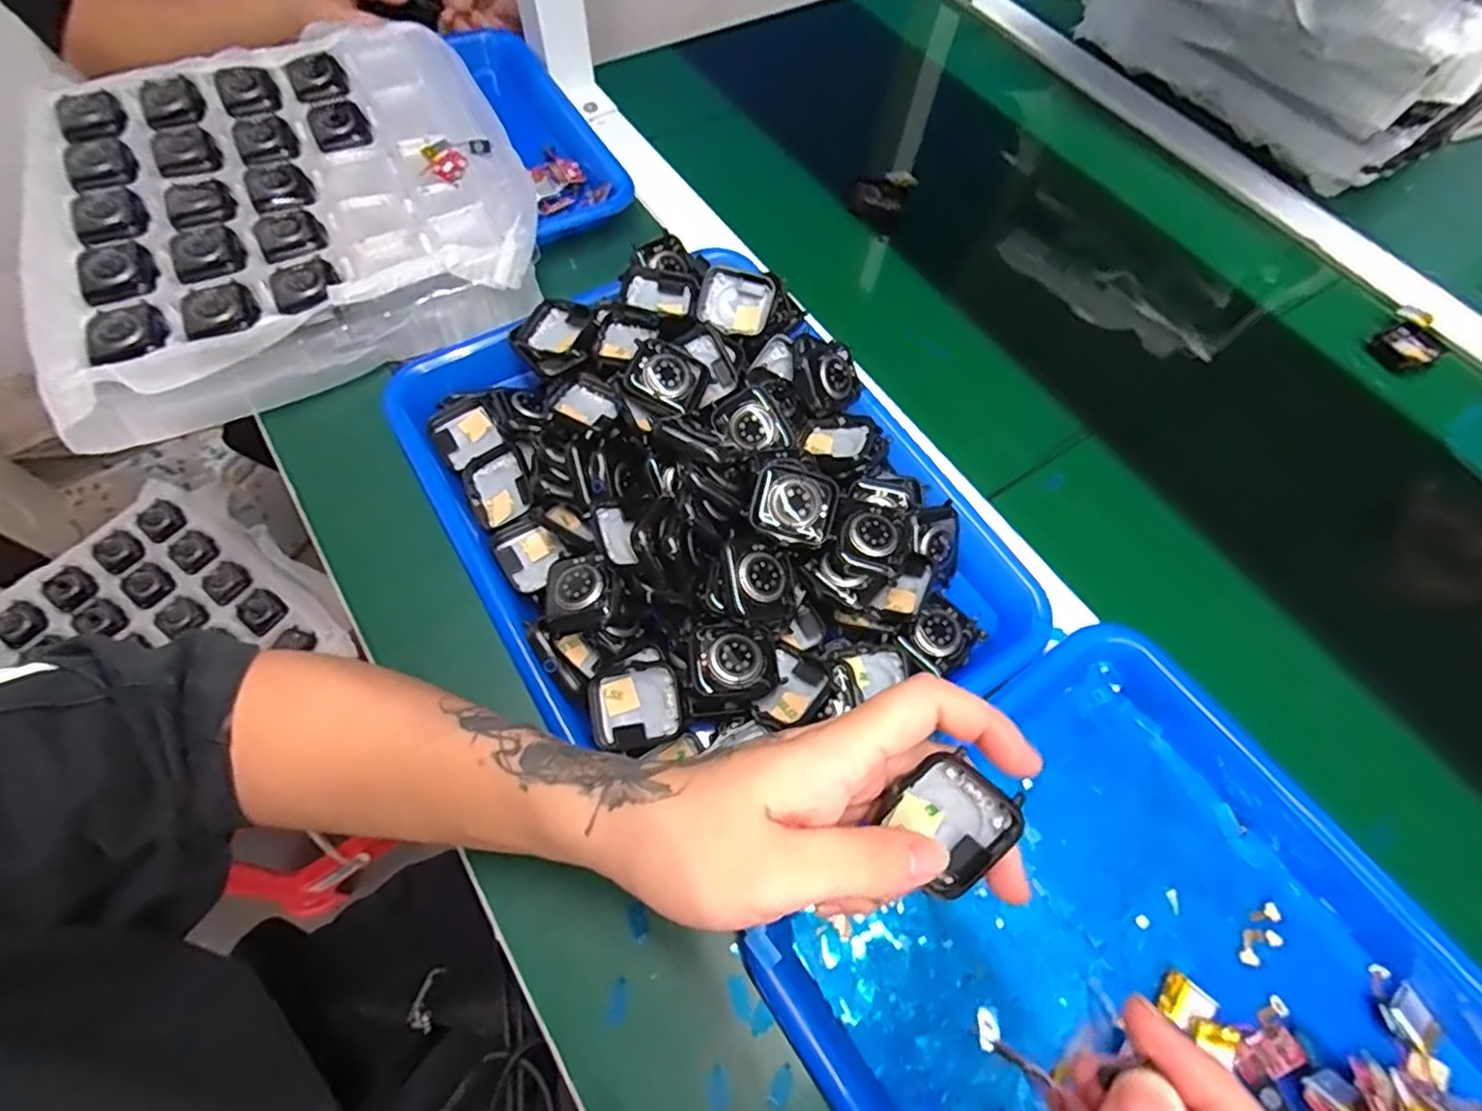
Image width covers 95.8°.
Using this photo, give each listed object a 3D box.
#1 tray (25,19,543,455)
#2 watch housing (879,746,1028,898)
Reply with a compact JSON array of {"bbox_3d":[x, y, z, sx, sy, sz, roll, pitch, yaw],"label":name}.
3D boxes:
[{"bbox_3d":[-0.304,-0.242,0.462,0.293,0.051,0.316,-25,68,-14],"label":"tray"},{"bbox_3d":[0.070,0.089,0.229,0.037,0.009,0.043,39,107,12],"label":"watch housing"}]

